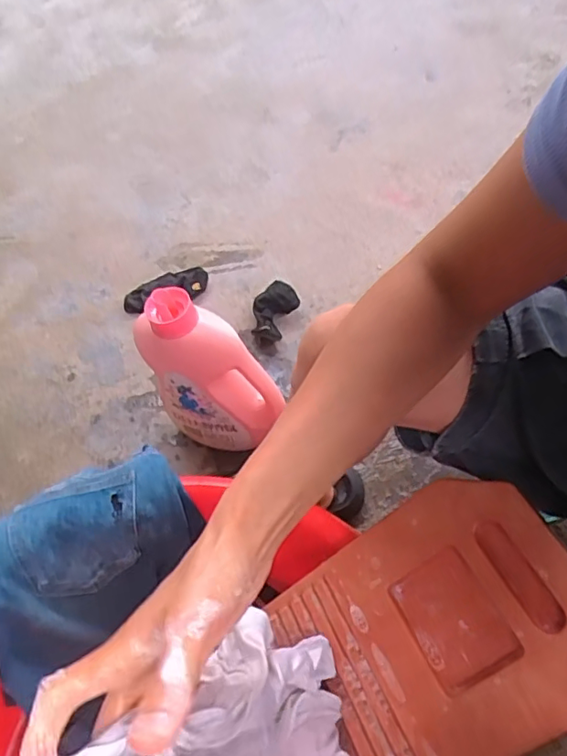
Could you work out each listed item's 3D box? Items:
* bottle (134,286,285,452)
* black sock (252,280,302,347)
[{"bbox_3d":[-0.099,0.005,0.782,0.175,0.296,0.079,13,60,19],"label":"bottle"},{"bbox_3d":[-0.023,-0.117,0.993,0.071,0.064,0.107,22,64,23],"label":"black sock"}]

